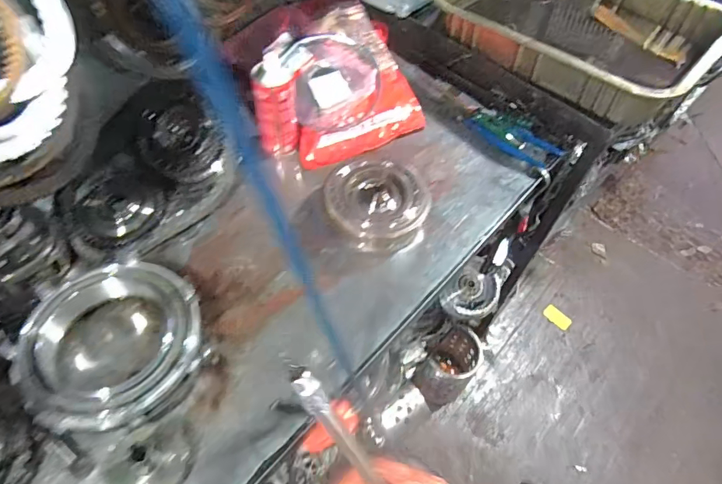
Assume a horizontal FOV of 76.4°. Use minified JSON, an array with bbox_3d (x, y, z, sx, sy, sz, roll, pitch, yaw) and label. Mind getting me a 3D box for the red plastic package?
[{"bbox_3d":[-0.045,-0.322,0.920,0.270,0.081,0.313,-24,62,-16],"label":"red plastic package"}]

